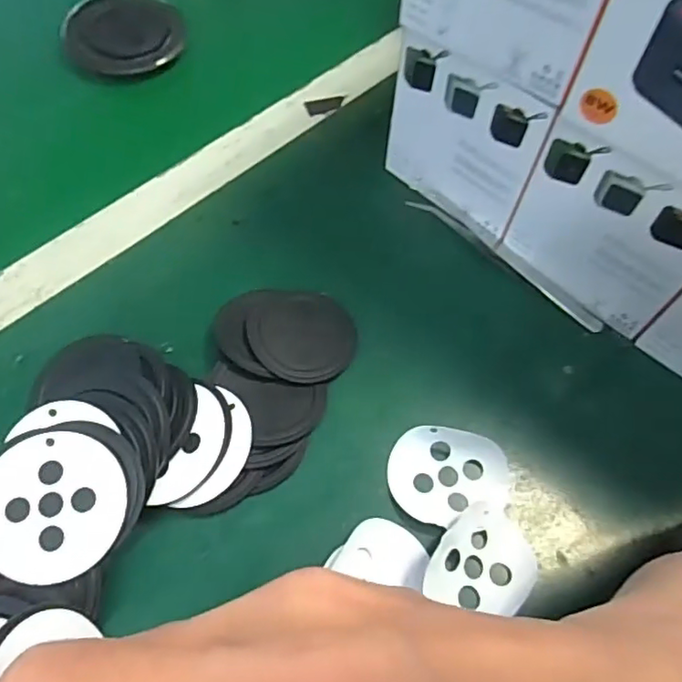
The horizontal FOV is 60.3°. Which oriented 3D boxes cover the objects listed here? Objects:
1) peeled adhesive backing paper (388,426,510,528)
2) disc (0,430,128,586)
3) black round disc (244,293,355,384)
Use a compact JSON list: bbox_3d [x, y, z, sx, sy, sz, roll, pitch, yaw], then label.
[{"bbox_3d":[0.055,0.069,0.297,0.059,0.008,0.049,12,61,5],"label":"peeled adhesive backing paper"},{"bbox_3d":[-0.125,0.070,0.253,0.061,0.010,0.060,1,60,-2],"label":"disc"},{"bbox_3d":[-0.022,-0.004,0.329,0.057,0.008,0.055,1,60,-2],"label":"black round disc"}]

